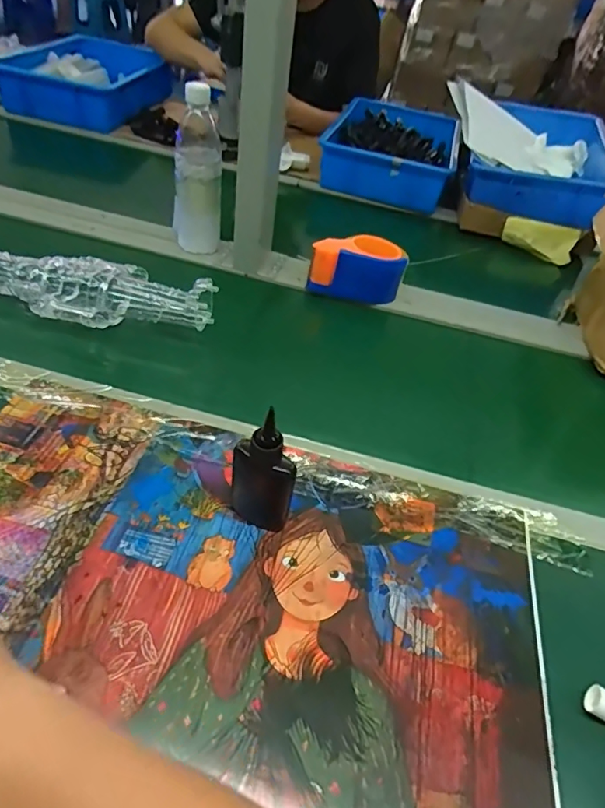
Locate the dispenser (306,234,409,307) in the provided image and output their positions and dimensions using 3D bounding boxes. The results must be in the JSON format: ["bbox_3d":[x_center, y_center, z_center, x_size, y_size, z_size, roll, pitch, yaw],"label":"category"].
[{"bbox_3d":[0.083,-0.211,0.773,0.142,0.076,0.078,8,45,-3],"label":"dispenser"}]

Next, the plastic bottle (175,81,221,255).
[{"bbox_3d":[-0.159,-0.339,0.757,0.078,0.227,0.067,3,45,-8],"label":"plastic bottle"}]

